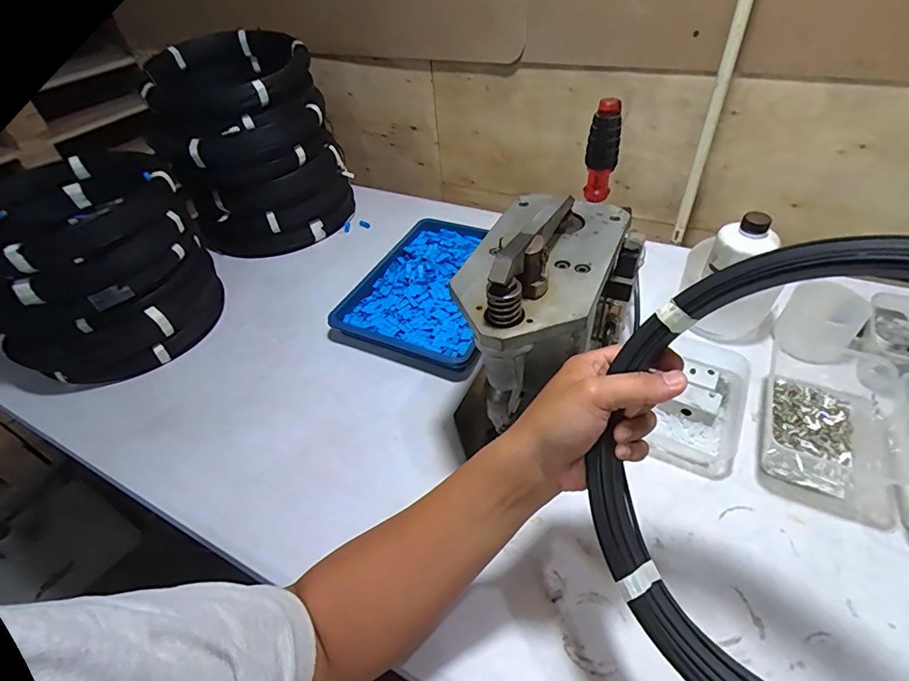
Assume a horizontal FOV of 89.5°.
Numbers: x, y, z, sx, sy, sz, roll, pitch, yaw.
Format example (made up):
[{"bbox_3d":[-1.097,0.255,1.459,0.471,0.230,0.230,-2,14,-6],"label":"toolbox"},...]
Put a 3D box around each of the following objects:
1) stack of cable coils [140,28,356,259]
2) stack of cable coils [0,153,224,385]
[{"bbox_3d":[-0.375,-0.362,0.871,0.294,0.309,0.266,-17,46,-12],"label":"stack of cable coils"},{"bbox_3d":[-0.535,-0.114,0.692,0.289,0.216,0.291,-25,48,-18],"label":"stack of cable coils"}]

